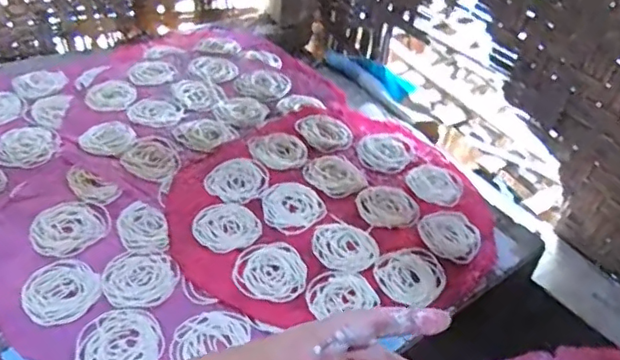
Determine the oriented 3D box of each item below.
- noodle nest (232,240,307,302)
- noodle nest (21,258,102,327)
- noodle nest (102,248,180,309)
[{"bbox_3d":[-0.039,0.087,0.558,0.069,0.005,0.070,9,41,2],"label":"noodle nest"},{"bbox_3d":[-0.228,0.100,0.521,0.068,0.004,0.066,4,41,-4],"label":"noodle nest"},{"bbox_3d":[-0.161,0.094,0.544,0.066,0.004,0.070,4,41,-4],"label":"noodle nest"}]

